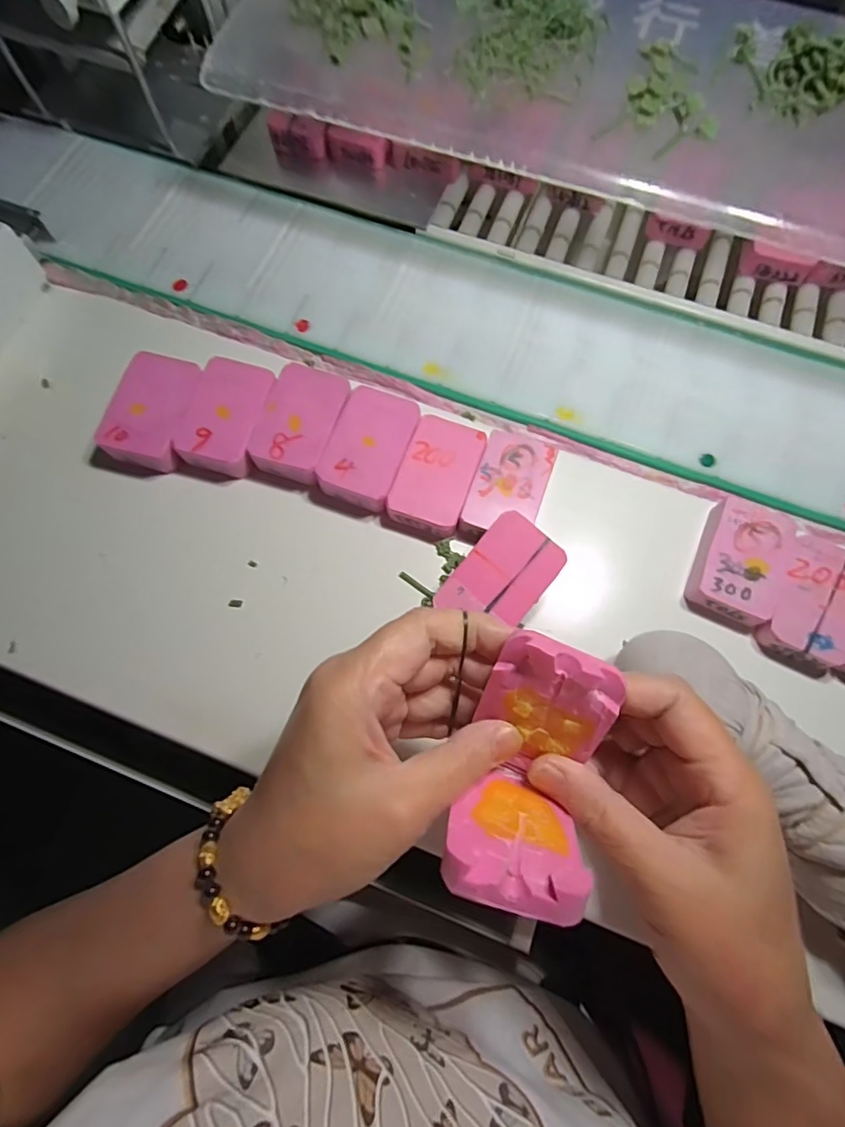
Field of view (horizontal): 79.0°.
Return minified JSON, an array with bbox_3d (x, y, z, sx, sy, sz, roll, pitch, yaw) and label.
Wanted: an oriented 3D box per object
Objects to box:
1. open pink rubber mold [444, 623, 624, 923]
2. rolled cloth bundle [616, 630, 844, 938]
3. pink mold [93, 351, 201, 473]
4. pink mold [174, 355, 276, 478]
[{"bbox_3d":[0.039,0.074,0.190,0.044,0.053,0.085,17,73,4],"label":"open pink rubber mold"},{"bbox_3d":[0.177,0.111,0.252,0.197,0.053,0.060,44,76,11],"label":"rolled cloth bundle"},{"bbox_3d":[-0.170,-0.096,0.330,0.046,0.029,0.070,12,73,2],"label":"pink mold"},{"bbox_3d":[-0.124,-0.095,0.329,0.045,0.019,0.071,13,73,2],"label":"pink mold"}]

